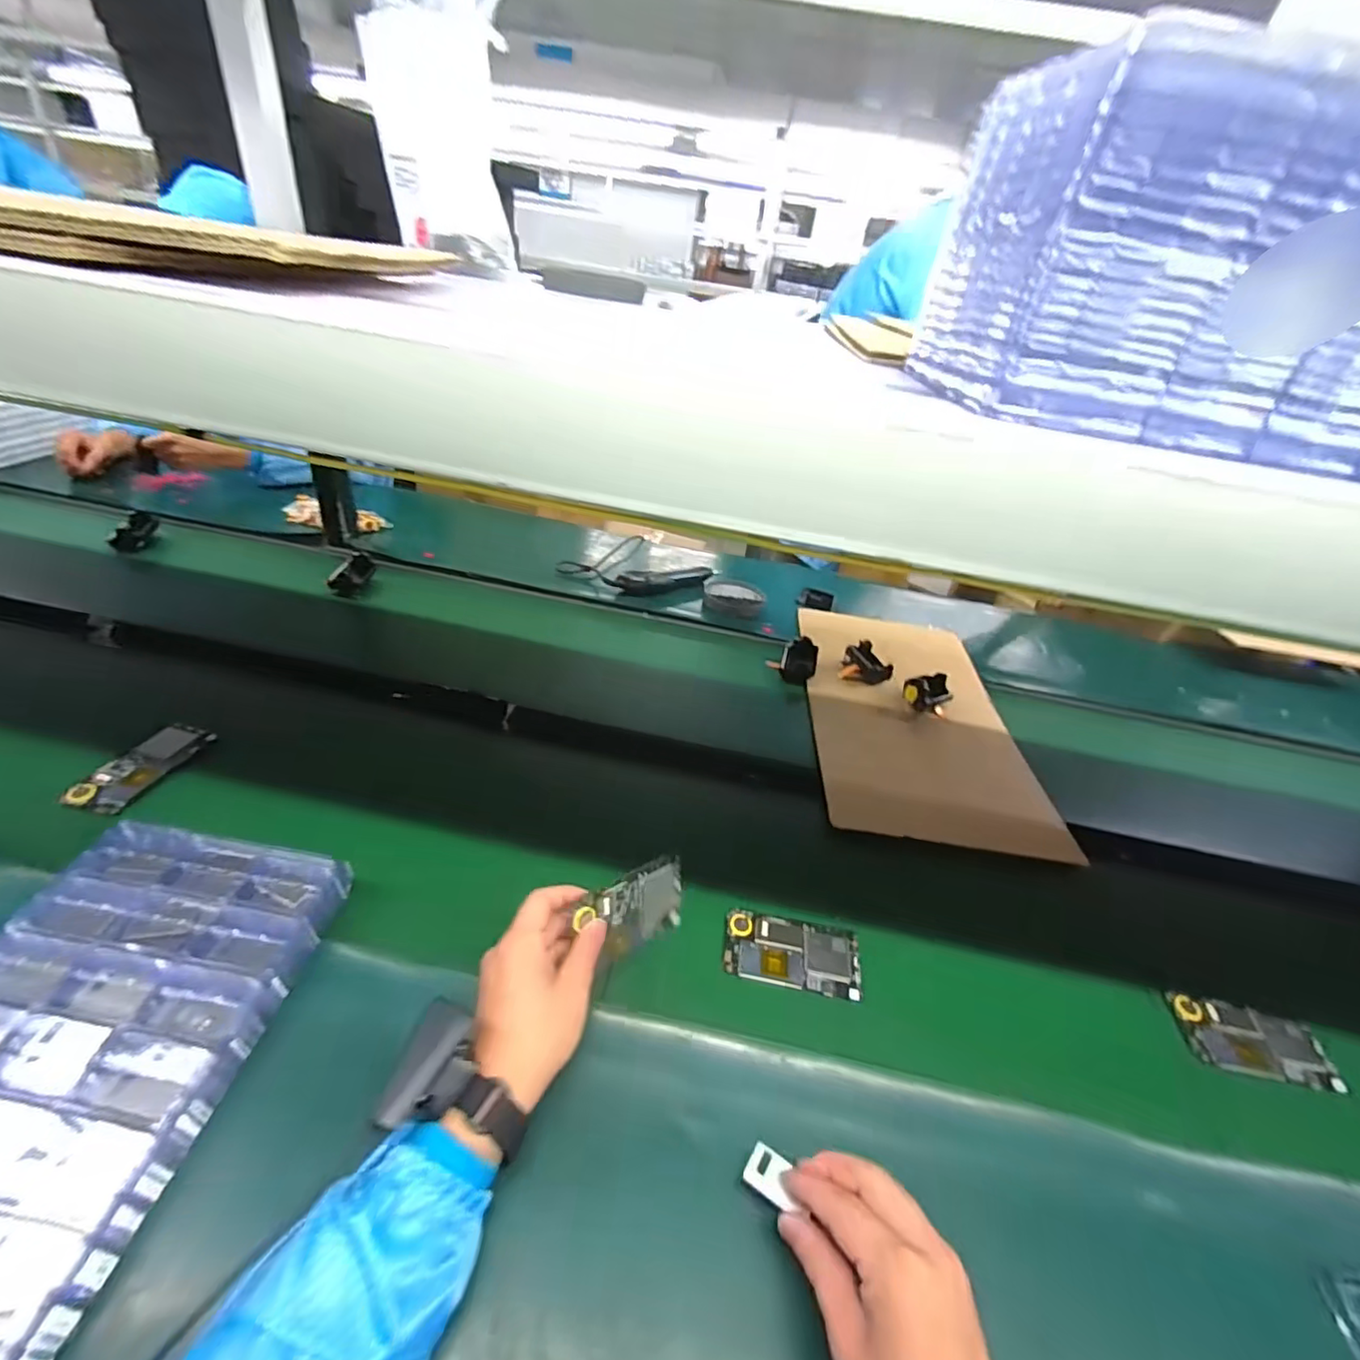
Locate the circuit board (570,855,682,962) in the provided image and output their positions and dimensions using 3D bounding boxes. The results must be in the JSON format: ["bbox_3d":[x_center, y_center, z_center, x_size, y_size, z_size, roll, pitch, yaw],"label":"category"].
[{"bbox_3d":[-0.039,0.195,0.500,0.008,0.063,0.111,1,3,45],"label":"circuit board"}]

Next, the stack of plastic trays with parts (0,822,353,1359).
[{"bbox_3d":[-0.420,0.271,0.370,0.219,0.042,0.398,7,34,3],"label":"stack of plastic trays with parts"}]

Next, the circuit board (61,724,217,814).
[{"bbox_3d":[-0.559,0.088,0.613,0.054,0.010,0.118,26,43,1],"label":"circuit board"}]

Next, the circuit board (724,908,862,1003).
[{"bbox_3d":[0.103,0.251,0.540,0.122,0.005,0.065,11,37,5],"label":"circuit board"}]

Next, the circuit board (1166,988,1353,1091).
[{"bbox_3d":[0.518,0.321,0.523,0.122,0.011,0.064,9,35,6],"label":"circuit board"}]

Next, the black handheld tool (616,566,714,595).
[{"bbox_3d":[-0.023,-0.183,1.094,0.192,0.040,0.044,-11,37,-21],"label":"black handheld tool"}]

